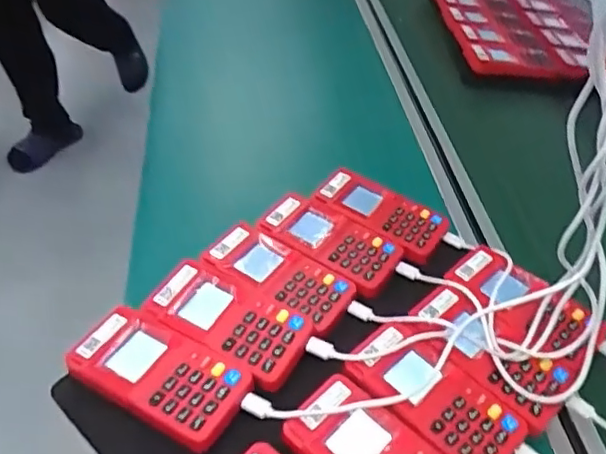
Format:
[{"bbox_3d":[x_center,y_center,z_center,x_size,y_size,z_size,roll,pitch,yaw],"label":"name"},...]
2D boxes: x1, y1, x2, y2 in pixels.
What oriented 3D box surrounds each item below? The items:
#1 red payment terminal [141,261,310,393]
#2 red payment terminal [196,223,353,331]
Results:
[{"bbox_3d":[-0.054,0.065,0.446,0.119,0.014,0.056,27,46,22],"label":"red payment terminal"},{"bbox_3d":[-0.017,0.035,0.480,0.113,0.015,0.060,26,46,21],"label":"red payment terminal"}]

